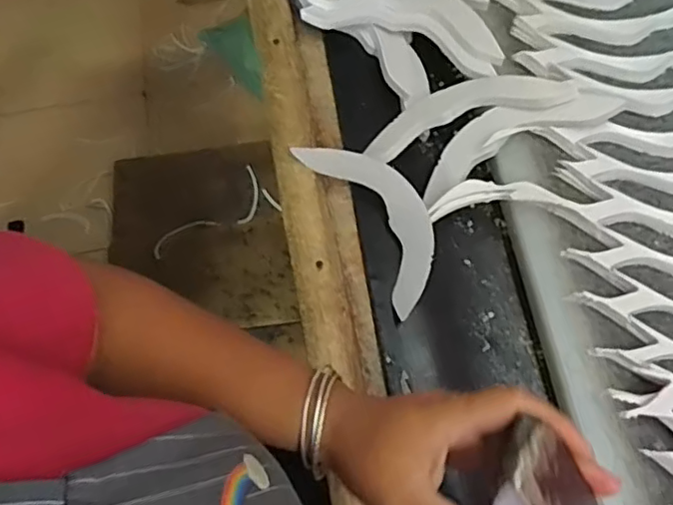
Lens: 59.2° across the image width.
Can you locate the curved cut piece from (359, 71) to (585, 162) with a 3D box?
[{"bbox_3d":[0.117,-0.134,0.546,0.184,0.014,0.063,-18,57,12],"label":"curved cut piece"}]

